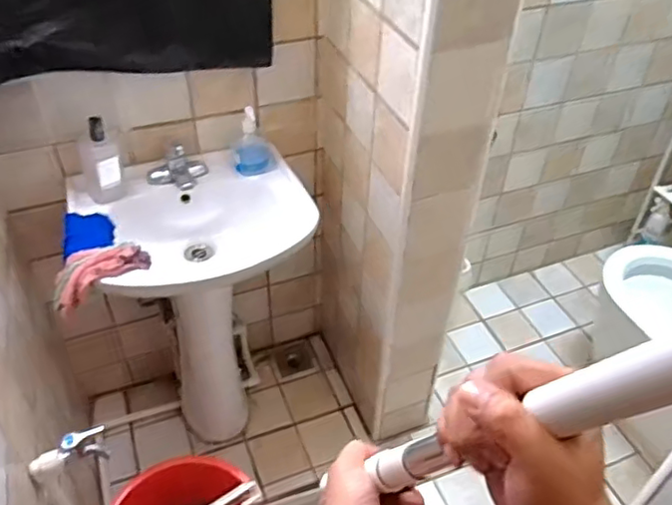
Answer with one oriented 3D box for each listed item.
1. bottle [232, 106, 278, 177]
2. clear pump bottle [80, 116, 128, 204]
[{"bbox_3d":[-0.191,-0.256,1.391,0.096,0.142,0.073,-5,43,-6],"label":"bottle"},{"bbox_3d":[-0.503,-0.201,1.289,0.087,0.178,0.090,-19,46,-20],"label":"clear pump bottle"}]

